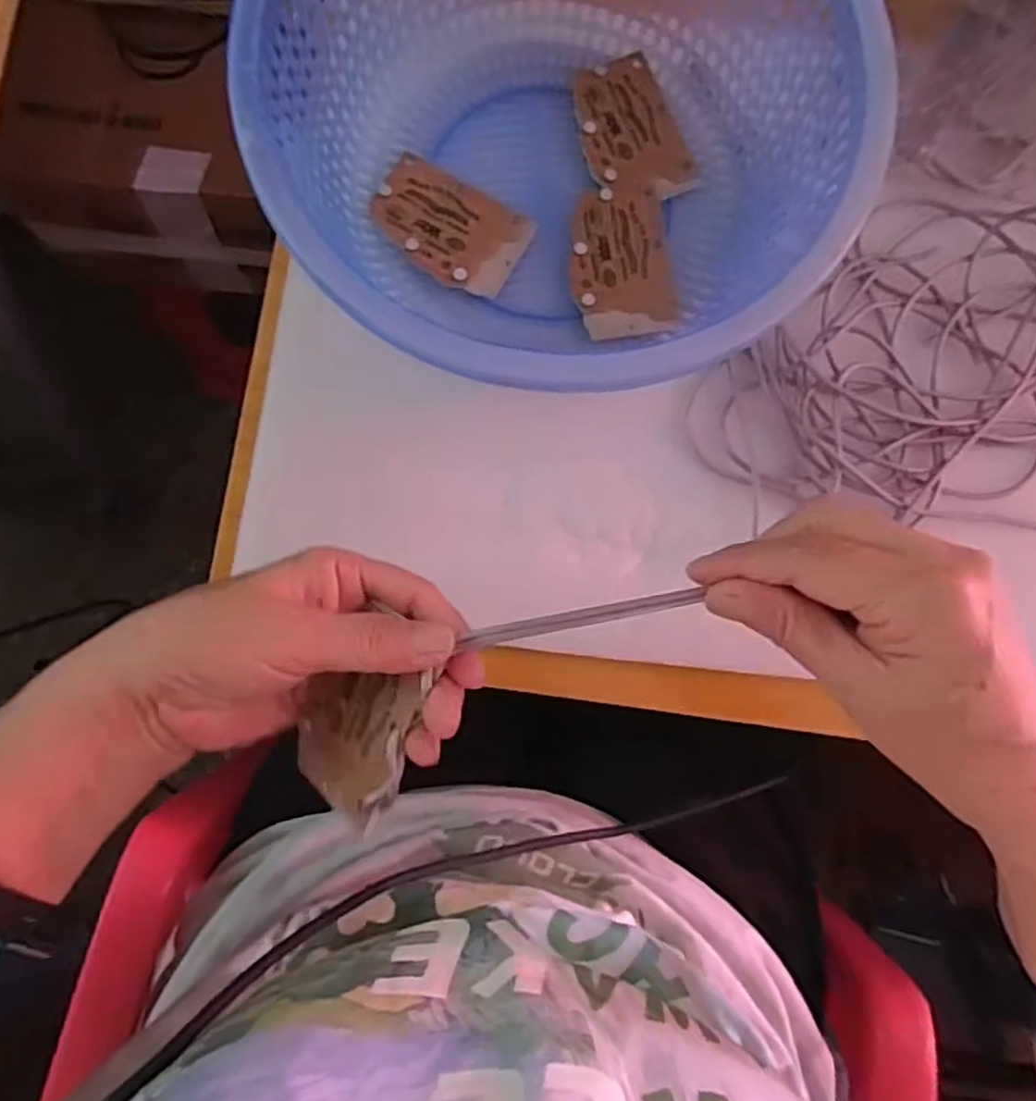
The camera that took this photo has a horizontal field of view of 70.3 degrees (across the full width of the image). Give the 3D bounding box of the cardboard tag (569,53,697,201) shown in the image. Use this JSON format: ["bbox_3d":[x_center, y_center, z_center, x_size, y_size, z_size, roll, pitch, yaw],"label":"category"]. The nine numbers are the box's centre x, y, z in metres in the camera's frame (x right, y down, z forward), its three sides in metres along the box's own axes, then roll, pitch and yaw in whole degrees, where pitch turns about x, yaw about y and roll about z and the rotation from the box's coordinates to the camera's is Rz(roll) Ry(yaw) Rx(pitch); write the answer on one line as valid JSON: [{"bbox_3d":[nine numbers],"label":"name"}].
[{"bbox_3d":[0.066,-0.248,0.434,0.058,0.004,0.089,-20,85,-6],"label":"cardboard tag"}]

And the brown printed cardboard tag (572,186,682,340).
[{"bbox_3d":[0.062,-0.167,0.424,0.059,0.005,0.088,-3,83,0],"label":"brown printed cardboard tag"}]

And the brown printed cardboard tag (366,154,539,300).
[{"bbox_3d":[-0.041,-0.189,0.427,0.089,0.004,0.057,30,83,0],"label":"brown printed cardboard tag"}]

